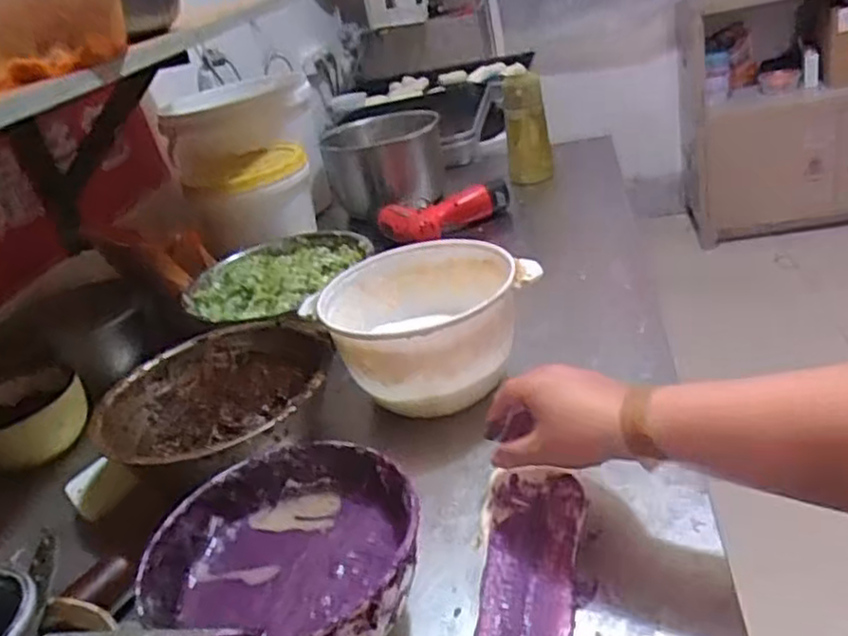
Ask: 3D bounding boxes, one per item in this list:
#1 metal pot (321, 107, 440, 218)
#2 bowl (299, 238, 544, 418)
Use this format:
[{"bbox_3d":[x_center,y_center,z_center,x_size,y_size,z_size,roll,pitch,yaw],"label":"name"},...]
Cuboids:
[{"bbox_3d":[-0.064,-0.264,1.228,0.202,0.133,0.203,-14,28,-1],"label":"metal pot"},{"bbox_3d":[-0.001,0.013,0.679,0.180,0.124,0.181,-10,28,6],"label":"bowl"}]

